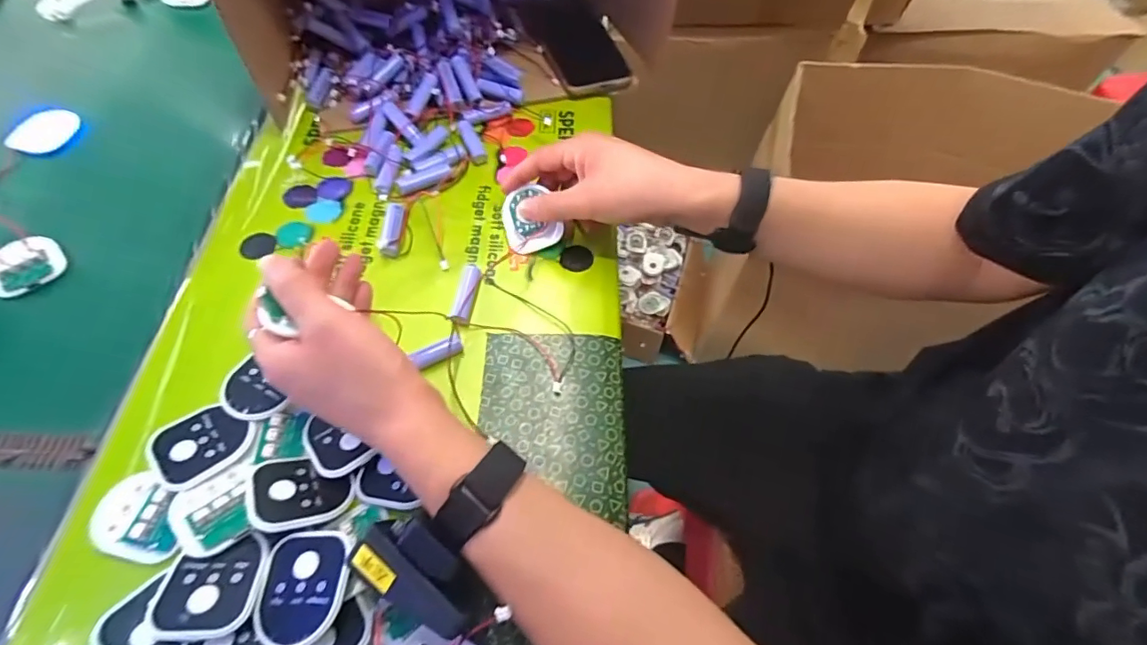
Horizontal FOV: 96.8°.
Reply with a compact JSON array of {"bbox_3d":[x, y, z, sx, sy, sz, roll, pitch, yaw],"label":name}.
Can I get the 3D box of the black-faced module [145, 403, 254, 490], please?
[{"bbox_3d":[-0.235,0.075,0.319,0.047,0.009,0.052,40,65,20],"label":"black-faced module"}]

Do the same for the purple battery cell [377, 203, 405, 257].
[{"bbox_3d":[-0.150,-0.078,0.421,0.013,0.012,0.054,0,58,-2],"label":"purple battery cell"}]

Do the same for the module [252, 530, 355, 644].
[{"bbox_3d":[-0.148,0.146,0.280,0.046,0.013,0.056,0,58,-2],"label":"module"}]

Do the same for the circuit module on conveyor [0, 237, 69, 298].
[{"bbox_3d":[-0.441,-0.046,0.408,0.049,0.014,0.053,30,62,16],"label":"circuit module on conveyor"}]

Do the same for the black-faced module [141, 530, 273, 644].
[{"bbox_3d":[-0.197,0.142,0.275,0.050,0.007,0.051,2,46,-8],"label":"black-faced module"}]

